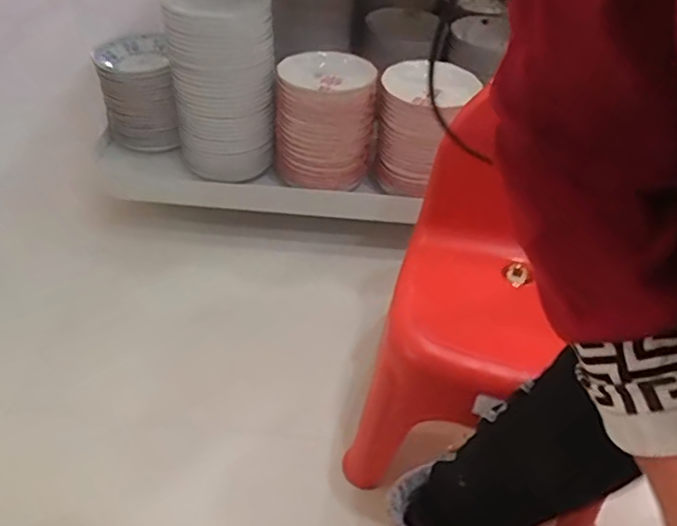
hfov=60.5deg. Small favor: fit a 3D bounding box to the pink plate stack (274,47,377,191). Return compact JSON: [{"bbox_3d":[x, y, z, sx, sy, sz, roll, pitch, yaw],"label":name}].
[{"bbox_3d":[-0.030,-0.290,1.196,0.200,0.218,0.207,3,44,-1],"label":"pink plate stack"}]

